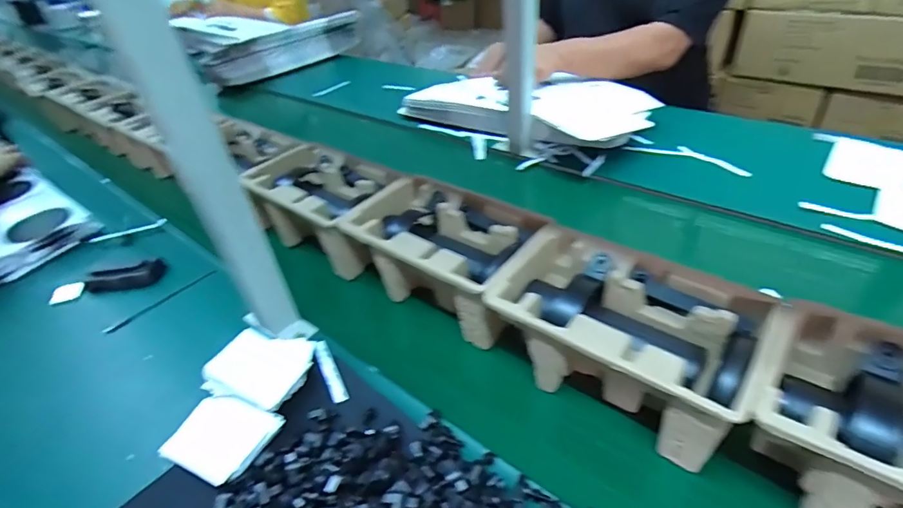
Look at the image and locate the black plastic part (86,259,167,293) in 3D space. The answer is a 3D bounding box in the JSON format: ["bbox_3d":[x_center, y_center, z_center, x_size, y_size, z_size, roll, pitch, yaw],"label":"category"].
[{"bbox_3d":[-0.482,0.037,0.680,0.113,0.045,0.024,-5,35,3],"label":"black plastic part"}]

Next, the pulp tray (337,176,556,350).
[{"bbox_3d":[-0.005,0.000,0.566,0.215,0.103,0.138,23,45,36],"label":"pulp tray"}]

